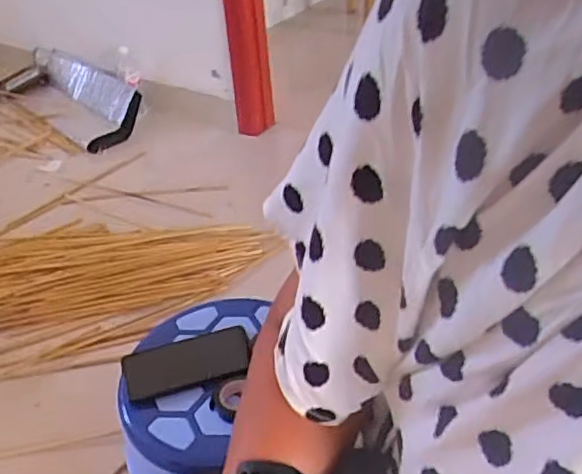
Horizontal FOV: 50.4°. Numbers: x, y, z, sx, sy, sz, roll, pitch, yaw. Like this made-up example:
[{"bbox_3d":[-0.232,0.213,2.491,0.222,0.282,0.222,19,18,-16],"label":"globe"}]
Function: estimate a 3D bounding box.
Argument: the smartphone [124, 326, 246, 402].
[{"bbox_3d":[-0.131,0.155,0.782,0.154,0.011,0.081,-14,37,-13],"label":"smartphone"}]

